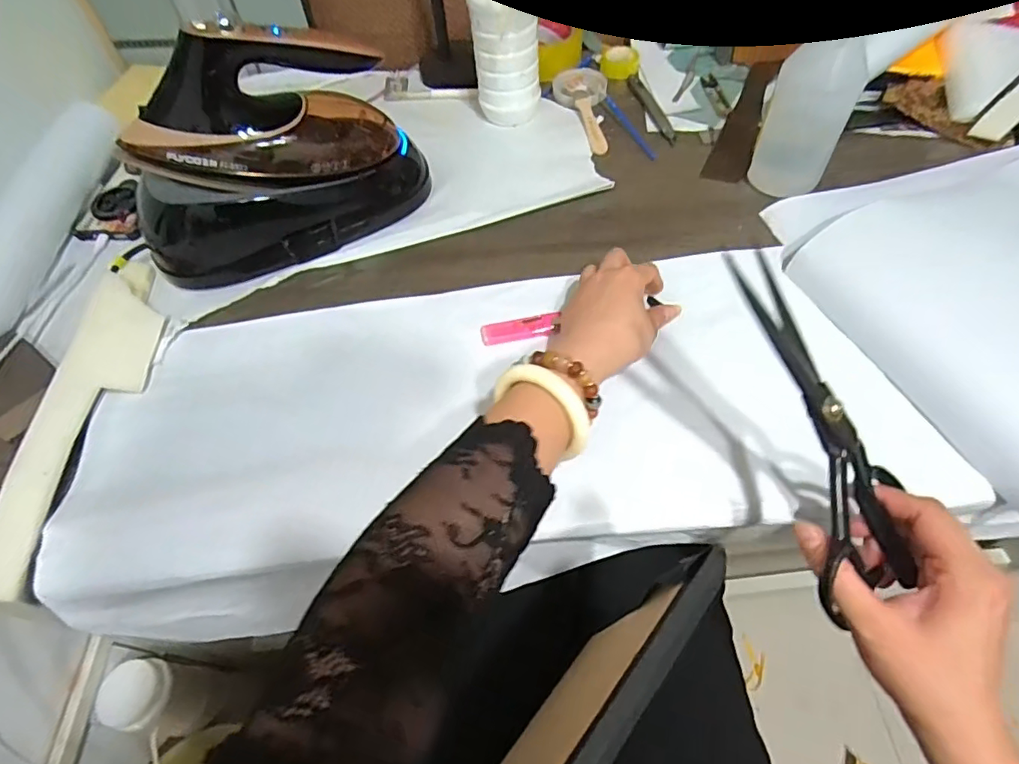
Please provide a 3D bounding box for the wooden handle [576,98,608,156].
[{"bbox_3d":[0.102,-0.319,0.667,0.020,0.007,0.098,-11,64,1],"label":"wooden handle"}]

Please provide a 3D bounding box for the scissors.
[{"bbox_3d":[0.184,0.029,0.324,0.089,0.027,0.213,-23,91,-11],"label":"scissors"}]

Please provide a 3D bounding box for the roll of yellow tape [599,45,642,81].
[{"bbox_3d":[0.153,-0.441,0.741,0.050,0.022,0.042,-5,57,1],"label":"roll of yellow tape"}]

